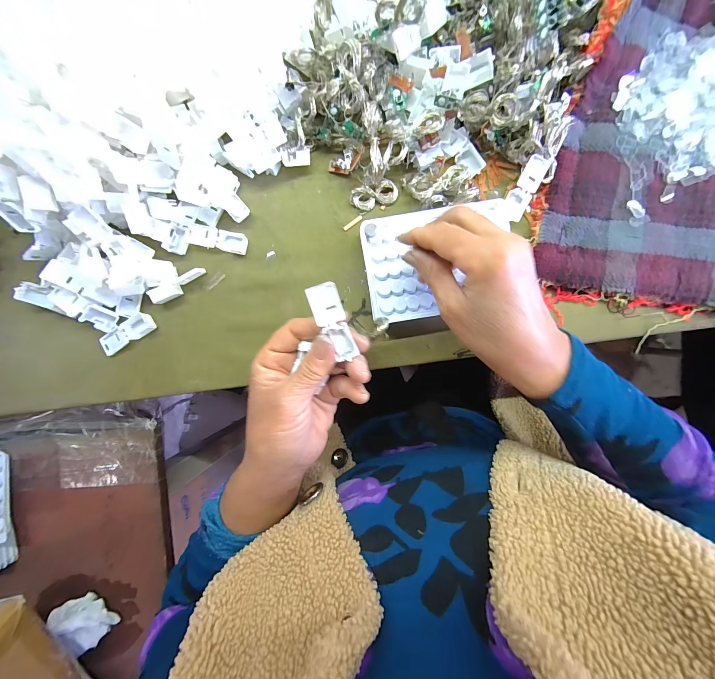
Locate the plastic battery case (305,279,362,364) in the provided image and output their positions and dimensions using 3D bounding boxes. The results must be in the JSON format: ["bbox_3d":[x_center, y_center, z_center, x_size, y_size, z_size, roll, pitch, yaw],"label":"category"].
[{"bbox_3d":[-0.017,-0.013,0.212,0.021,0.014,0.054,-23,106,3],"label":"plastic battery case"}]

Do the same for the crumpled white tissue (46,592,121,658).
[{"bbox_3d":[-0.291,0.302,0.320,0.035,0.035,0.055,-35,88,0],"label":"crumpled white tissue"}]

